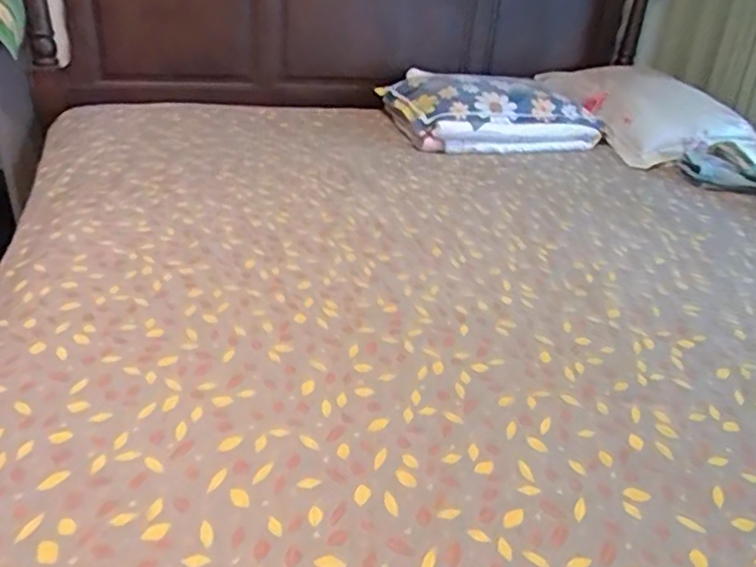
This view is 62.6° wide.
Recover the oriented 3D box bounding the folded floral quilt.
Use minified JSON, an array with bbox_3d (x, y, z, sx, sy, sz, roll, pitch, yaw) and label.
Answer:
[{"bbox_3d":[0.341,-0.519,1.893,0.608,0.172,0.375,-2,31,-10],"label":"folded floral quilt"}]

